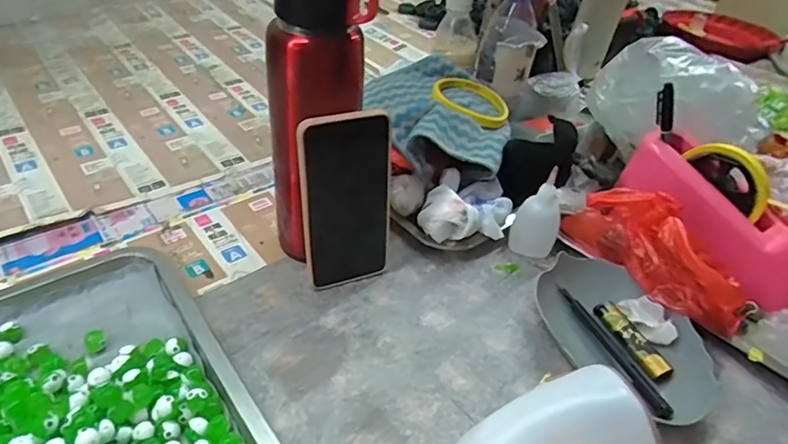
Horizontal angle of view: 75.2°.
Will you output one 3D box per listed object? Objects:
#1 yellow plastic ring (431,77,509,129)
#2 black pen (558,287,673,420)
[{"bbox_3d":[0.090,-0.141,0.600,0.091,0.016,0.095,5,40,-4],"label":"yellow plastic ring"},{"bbox_3d":[0.183,0.104,0.433,0.014,0.009,0.137,-8,41,-18],"label":"black pen"}]

